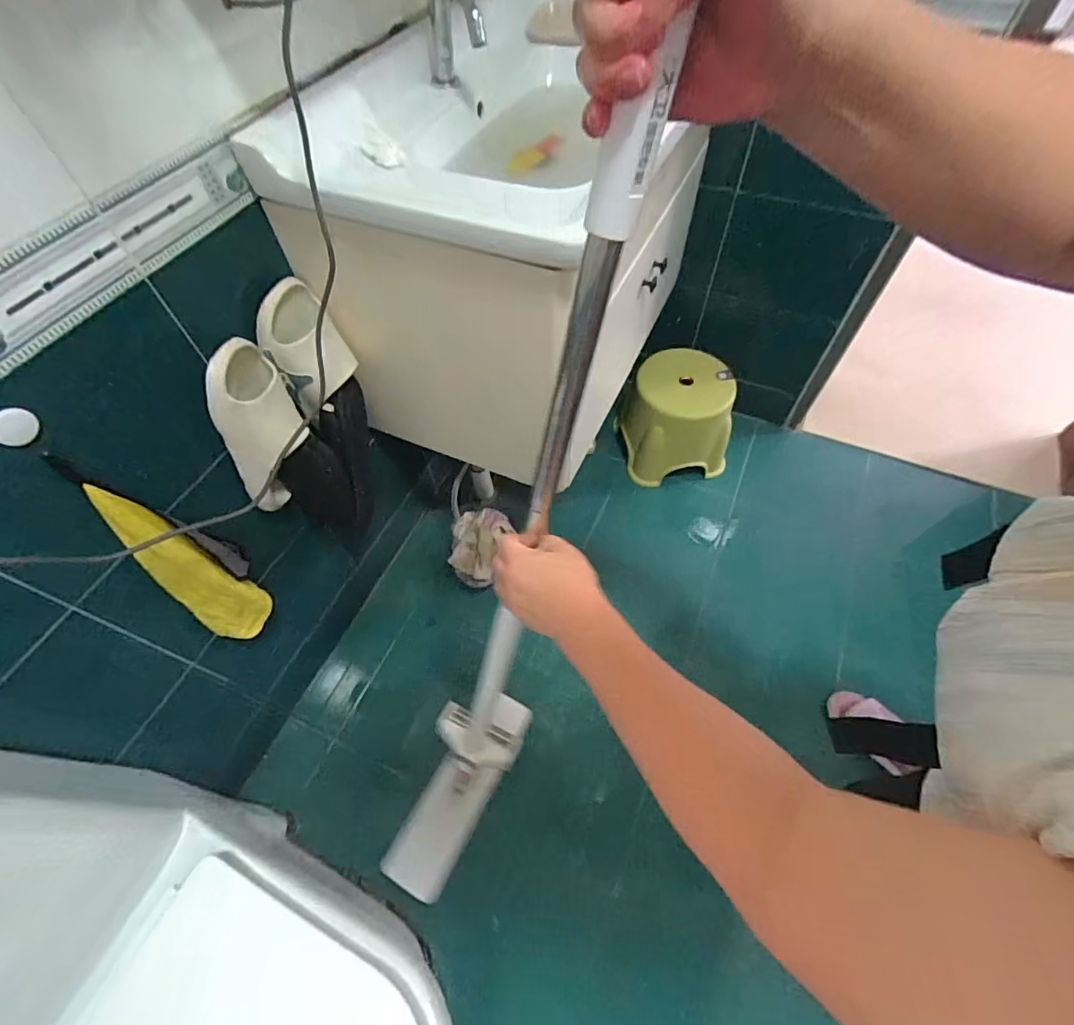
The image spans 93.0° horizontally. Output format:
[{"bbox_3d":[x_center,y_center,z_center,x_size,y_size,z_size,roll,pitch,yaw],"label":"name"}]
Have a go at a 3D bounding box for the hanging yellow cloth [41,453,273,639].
[{"bbox_3d":[-0.507,0.080,0.753,0.051,0.401,0.118,30,63,19],"label":"hanging yellow cloth"}]

